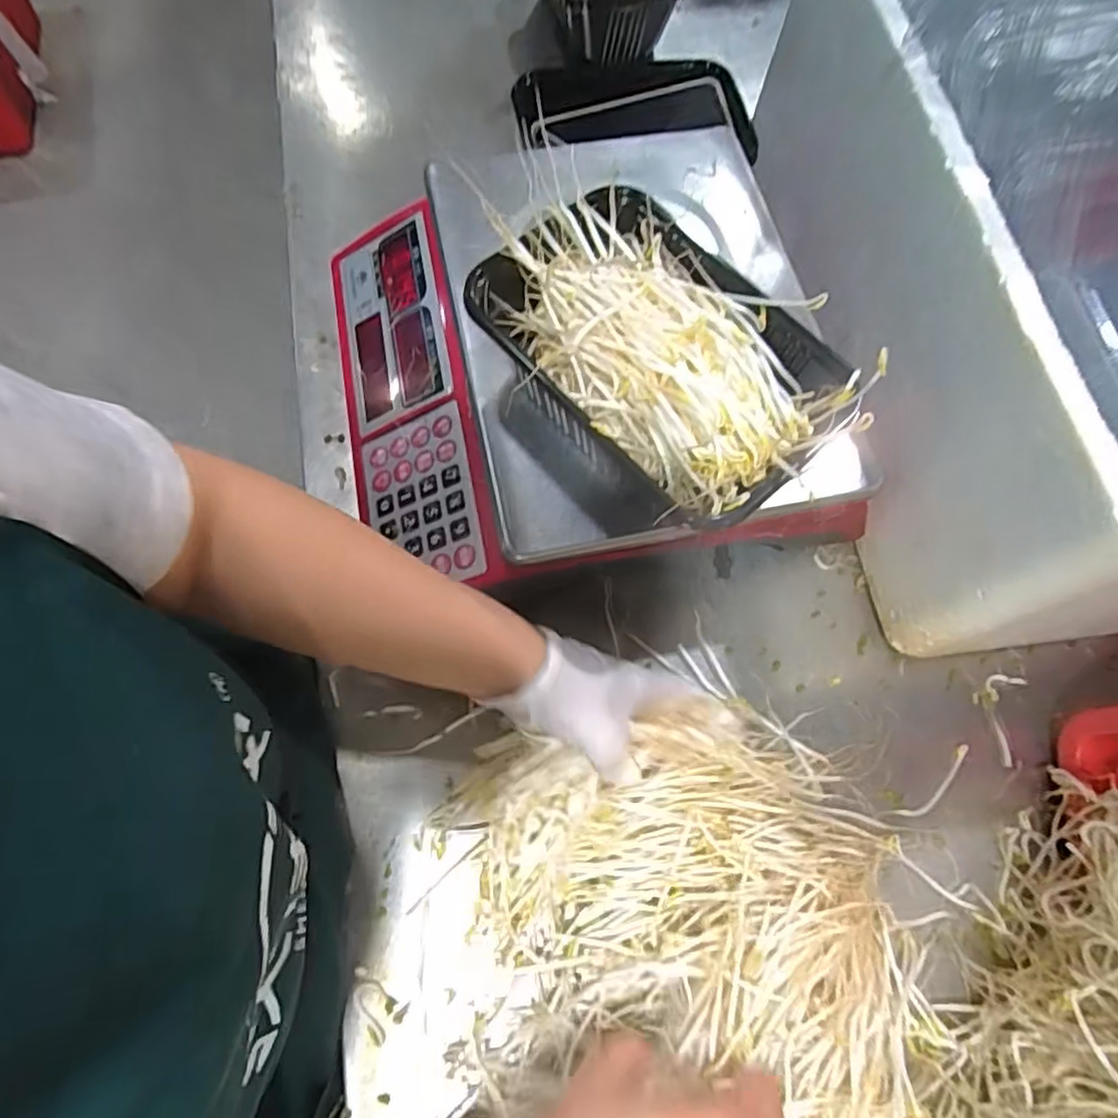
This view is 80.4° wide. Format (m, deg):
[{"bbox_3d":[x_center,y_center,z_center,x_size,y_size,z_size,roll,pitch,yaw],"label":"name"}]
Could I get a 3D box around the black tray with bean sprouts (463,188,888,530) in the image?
[{"bbox_3d":[0.051,-0.103,0.341,0.184,0.054,0.119,40,73,12],"label":"black tray with bean sprouts"}]

